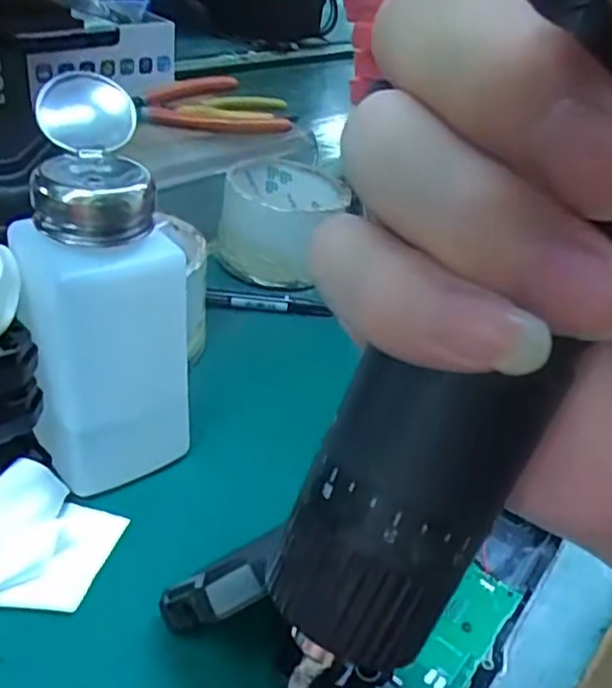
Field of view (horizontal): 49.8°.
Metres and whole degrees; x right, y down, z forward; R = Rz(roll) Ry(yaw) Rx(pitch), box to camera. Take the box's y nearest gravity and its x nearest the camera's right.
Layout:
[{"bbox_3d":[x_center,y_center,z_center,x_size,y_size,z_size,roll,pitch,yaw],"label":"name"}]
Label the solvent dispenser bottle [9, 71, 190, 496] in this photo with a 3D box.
[{"bbox_3d":[-0.080,-0.017,0.249,0.055,0.144,0.047,-20,43,-32],"label":"solvent dispenser bottle"}]

